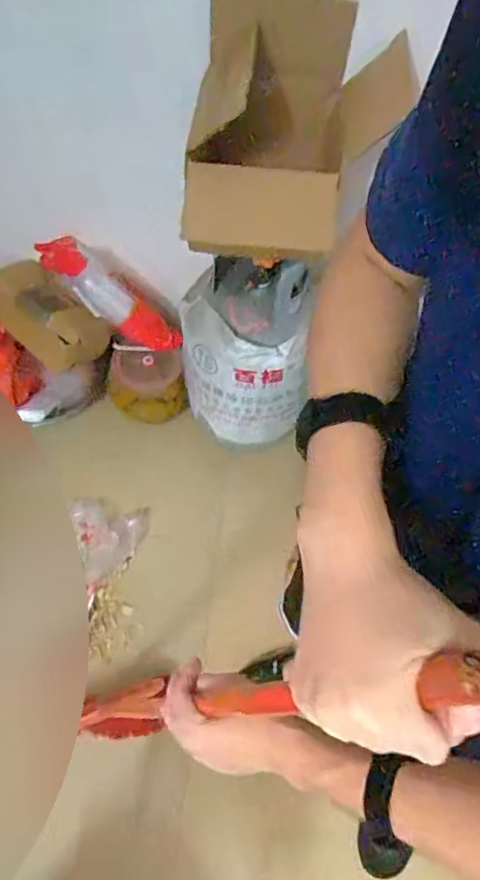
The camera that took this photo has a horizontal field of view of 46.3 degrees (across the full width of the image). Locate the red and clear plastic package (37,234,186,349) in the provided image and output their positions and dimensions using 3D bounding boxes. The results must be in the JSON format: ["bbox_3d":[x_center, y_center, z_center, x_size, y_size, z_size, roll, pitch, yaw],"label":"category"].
[{"bbox_3d":[-0.316,-0.350,1.398,0.392,0.082,0.090,38,59,-27],"label":"red and clear plastic package"}]

